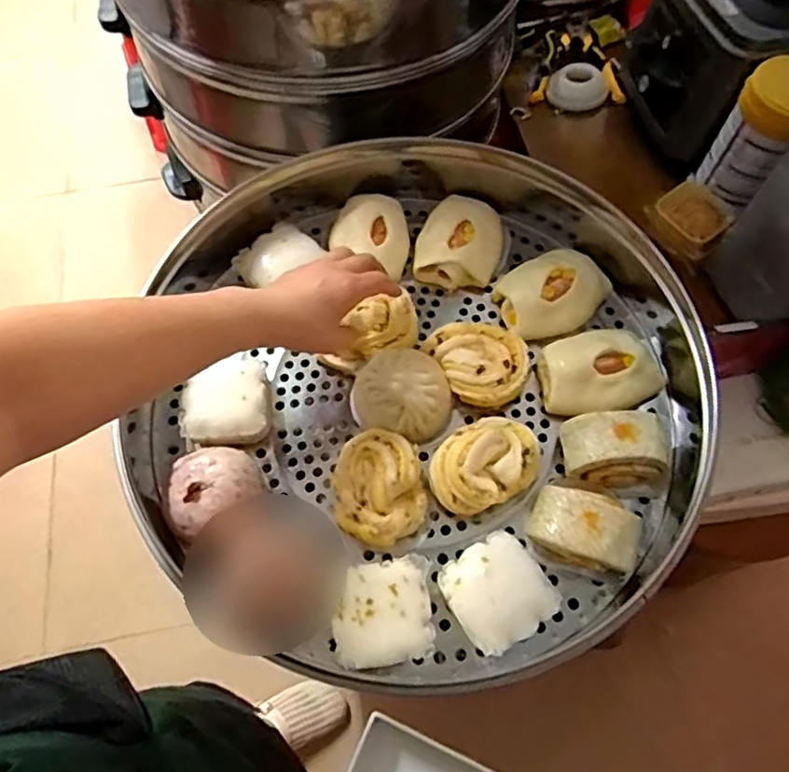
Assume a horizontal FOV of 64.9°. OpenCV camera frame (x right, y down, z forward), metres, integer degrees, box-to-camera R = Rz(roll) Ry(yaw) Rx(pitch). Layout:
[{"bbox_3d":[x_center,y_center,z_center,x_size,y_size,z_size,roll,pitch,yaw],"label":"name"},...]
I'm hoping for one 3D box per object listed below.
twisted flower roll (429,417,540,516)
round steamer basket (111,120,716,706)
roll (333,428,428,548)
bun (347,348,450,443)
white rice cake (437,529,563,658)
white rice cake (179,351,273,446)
[{"bbox_3d":[0.084,0.072,0.566,0.106,0.046,0.074,-33,70,-14],"label":"twisted flower roll"},{"bbox_3d":[0.034,-0.011,0.588,0.521,0.094,0.535,0,66,0],"label":"round steamer basket"},{"bbox_3d":[-0.015,0.090,0.556,0.079,0.033,0.100,-11,66,-5],"label":"roll"},{"bbox_3d":[0.010,-0.003,0.578,0.090,0.060,0.089,0,66,0],"label":"bun"},{"bbox_3d":[0.084,0.173,0.516,0.076,0.052,0.080,-32,69,-13],"label":"white rice cake"},{"bbox_3d":[-0.160,0.017,0.595,0.081,0.041,0.074,-9,66,-4],"label":"white rice cake"}]

